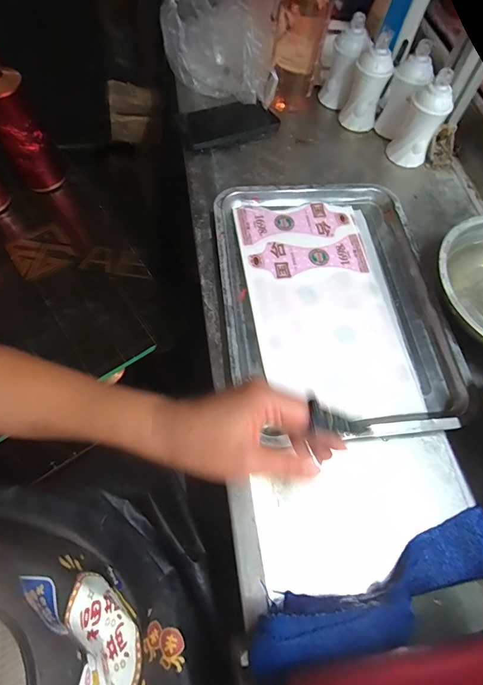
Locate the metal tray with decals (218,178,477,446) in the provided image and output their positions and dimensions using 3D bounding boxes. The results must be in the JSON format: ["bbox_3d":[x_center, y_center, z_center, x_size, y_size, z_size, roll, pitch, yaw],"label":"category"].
[{"bbox_3d":[0.104,-0.060,0.433,0.257,0.040,0.342,-9,65,-3],"label":"metal tray with decals"}]

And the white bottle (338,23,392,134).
[{"bbox_3d":[0.192,-0.394,0.552,0.060,0.108,0.056,13,66,8],"label":"white bottle"}]

